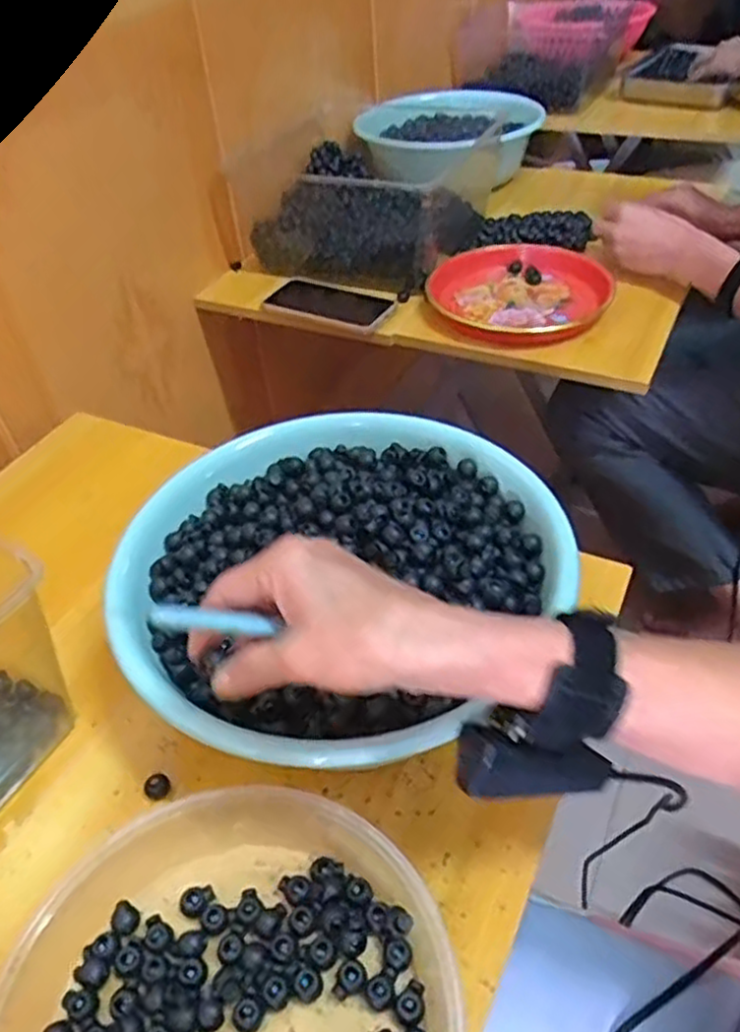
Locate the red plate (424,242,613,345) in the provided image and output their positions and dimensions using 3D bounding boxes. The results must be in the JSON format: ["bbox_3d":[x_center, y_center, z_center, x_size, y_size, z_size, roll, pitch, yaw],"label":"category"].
[{"bbox_3d":[0.180,-0.276,0.899,0.208,0.037,0.194,-2,44,2],"label":"red plate"}]

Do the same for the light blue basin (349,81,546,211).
[{"bbox_3d":[0.137,-0.602,1.150,0.251,0.083,0.225,30,53,30],"label":"light blue basin"}]

